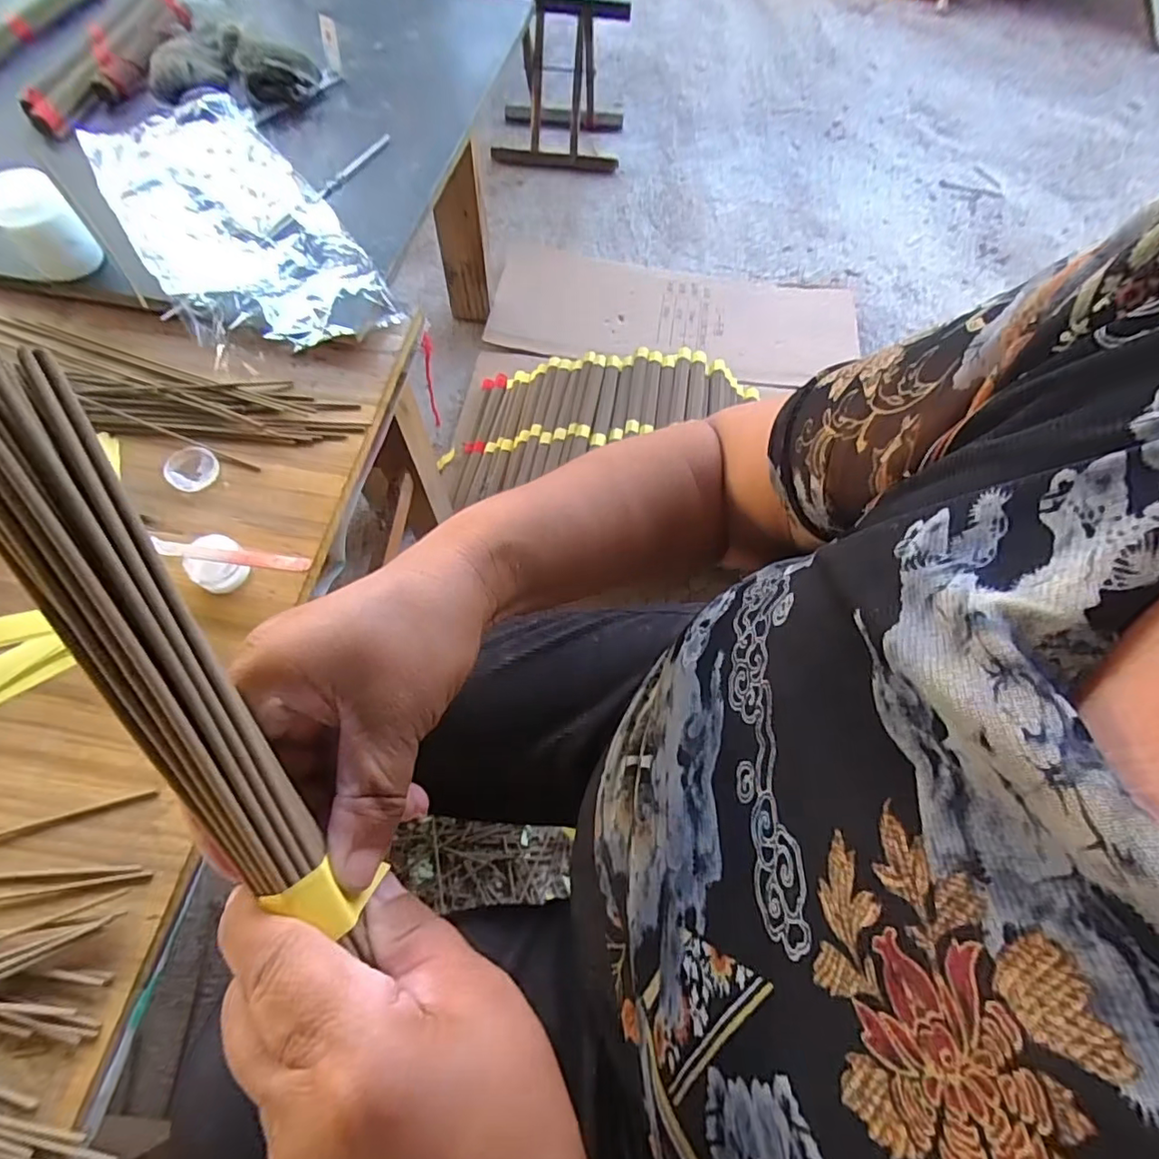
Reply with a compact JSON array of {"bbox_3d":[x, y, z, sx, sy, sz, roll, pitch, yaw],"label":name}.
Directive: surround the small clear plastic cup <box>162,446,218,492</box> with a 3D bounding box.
[{"bbox_3d":[-0.310,-0.090,0.454,0.038,0.004,0.041,-10,65,-7],"label":"small clear plastic cup"}]

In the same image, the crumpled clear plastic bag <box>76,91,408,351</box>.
[{"bbox_3d":[-0.346,-0.355,0.563,0.172,0.039,0.403,-32,69,-17],"label":"crumpled clear plastic bag"}]

